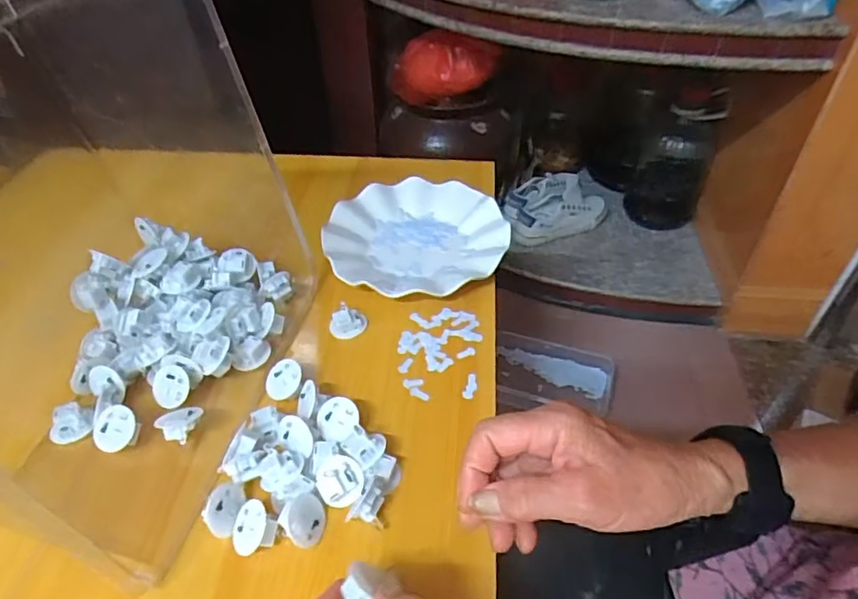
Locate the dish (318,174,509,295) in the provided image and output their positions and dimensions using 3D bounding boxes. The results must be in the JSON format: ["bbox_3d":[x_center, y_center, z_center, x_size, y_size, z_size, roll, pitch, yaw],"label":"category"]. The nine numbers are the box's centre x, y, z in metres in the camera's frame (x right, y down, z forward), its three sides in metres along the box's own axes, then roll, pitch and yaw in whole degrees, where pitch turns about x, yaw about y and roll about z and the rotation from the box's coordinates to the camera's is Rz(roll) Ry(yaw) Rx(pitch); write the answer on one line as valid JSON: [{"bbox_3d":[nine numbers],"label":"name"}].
[{"bbox_3d":[-0.012,-0.065,0.586,0.179,0.024,0.184,-1,44,1],"label":"dish"}]

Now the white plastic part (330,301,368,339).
[{"bbox_3d":[-0.072,0.018,0.507,0.033,0.021,0.027,-10,45,-9],"label":"white plastic part"}]

